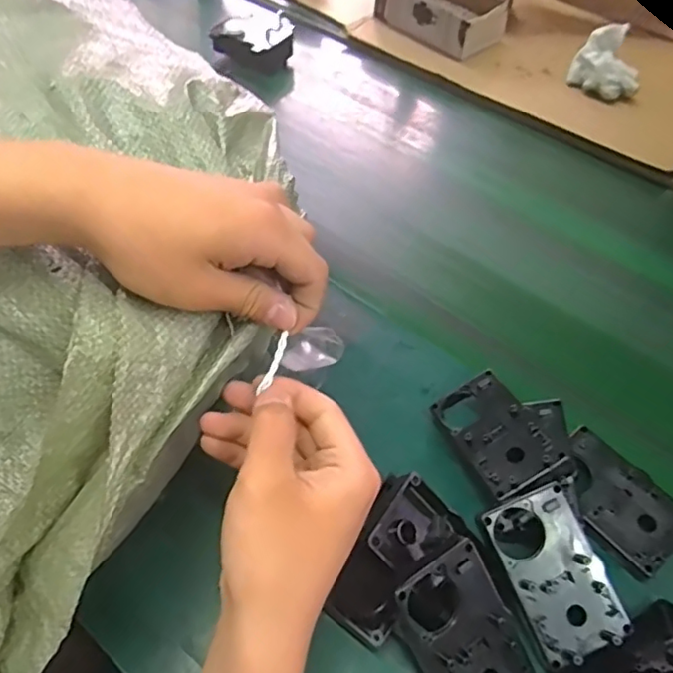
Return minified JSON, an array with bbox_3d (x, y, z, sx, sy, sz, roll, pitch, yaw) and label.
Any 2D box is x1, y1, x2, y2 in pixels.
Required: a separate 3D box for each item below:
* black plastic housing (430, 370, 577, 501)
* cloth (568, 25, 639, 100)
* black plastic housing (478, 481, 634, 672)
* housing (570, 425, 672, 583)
[{"bbox_3d":[0.118,0.073,0.440,0.059,0.015,0.101,-32,43,-4],"label":"black plastic housing"},{"bbox_3d":[0.365,-0.366,0.797,0.090,0.054,0.082,20,53,12],"label":"cloth"},{"bbox_3d":[0.138,0.149,0.379,0.058,0.014,0.098,-20,75,-5],"label":"black plastic housing"},{"bbox_3d":[0.200,0.119,0.431,0.061,0.026,0.095,-38,63,-20],"label":"housing"}]

